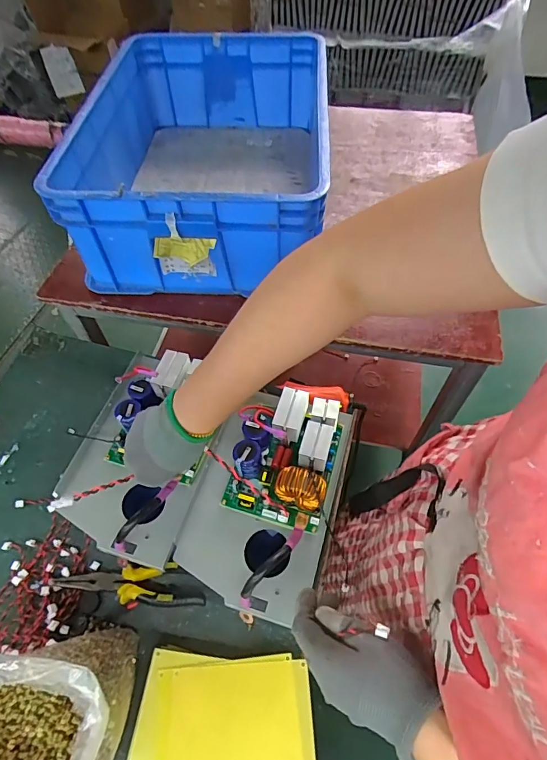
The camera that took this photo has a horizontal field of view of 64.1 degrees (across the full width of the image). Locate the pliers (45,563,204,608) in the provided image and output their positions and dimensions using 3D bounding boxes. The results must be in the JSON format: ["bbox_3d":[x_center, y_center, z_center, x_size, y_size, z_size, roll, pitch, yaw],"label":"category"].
[{"bbox_3d":[-0.187,0.267,0.566,0.194,0.022,0.050,-2,55,0],"label":"pliers"}]

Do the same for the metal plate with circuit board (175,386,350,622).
[{"bbox_3d":[-0.010,0.122,0.531,0.170,0.091,0.269,14,57,11],"label":"metal plate with circuit board"}]

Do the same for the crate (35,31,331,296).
[{"bbox_3d":[-0.110,-0.441,0.848,0.412,0.222,0.595,4,56,4],"label":"crate"}]

